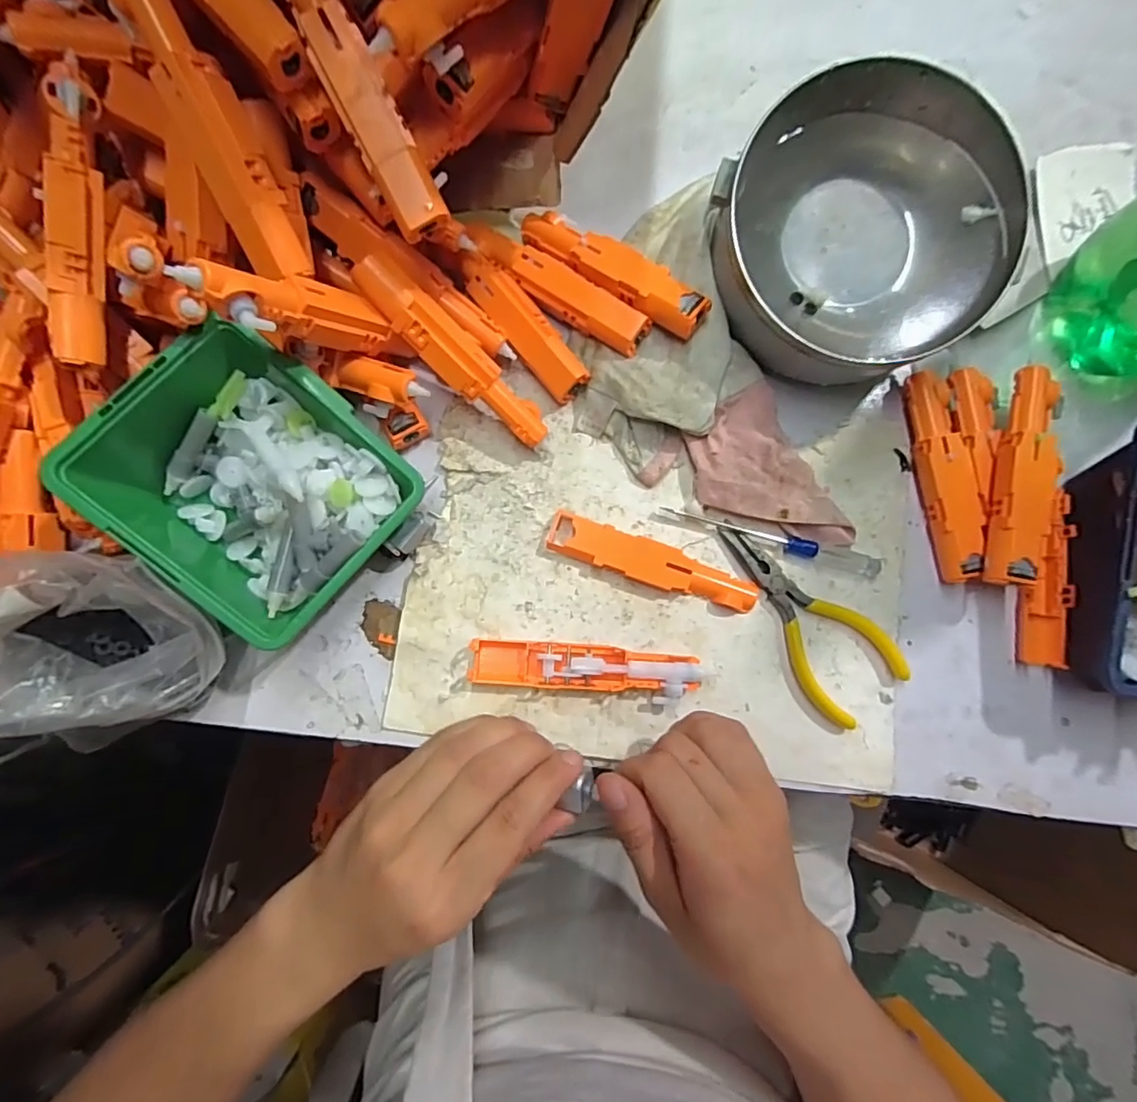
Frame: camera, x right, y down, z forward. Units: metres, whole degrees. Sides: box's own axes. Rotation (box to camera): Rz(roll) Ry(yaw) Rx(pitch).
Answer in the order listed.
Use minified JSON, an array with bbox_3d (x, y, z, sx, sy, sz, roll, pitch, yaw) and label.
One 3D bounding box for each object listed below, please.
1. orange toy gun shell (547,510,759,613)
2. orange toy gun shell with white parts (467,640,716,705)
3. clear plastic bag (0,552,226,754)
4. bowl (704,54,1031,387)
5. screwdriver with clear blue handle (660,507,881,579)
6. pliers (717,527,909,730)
[{"bbox_3d":[0.047,0.007,0.311,0.120,0.010,0.023,18,83,2],"label":"orange toy gun shell"},{"bbox_3d":[0.010,0.064,0.300,0.124,0.014,0.026,6,82,0],"label":"orange toy gun shell with white parts"},{"bbox_3d":[-0.212,0.043,0.259,0.098,0.080,0.077,0,82,-1],"label":"clear plastic bag"},{"bbox_3d":[0.152,-0.166,0.293,0.147,0.058,0.147,0,108,-1],"label":"bowl"},{"bbox_3d":[0.116,-0.005,0.317,0.127,0.008,0.011,14,82,1],"label":"screwdriver with clear blue handle"},{"bbox_3d":[0.134,0.033,0.314,0.053,0.008,0.123,-34,84,-5],"label":"pliers"}]

